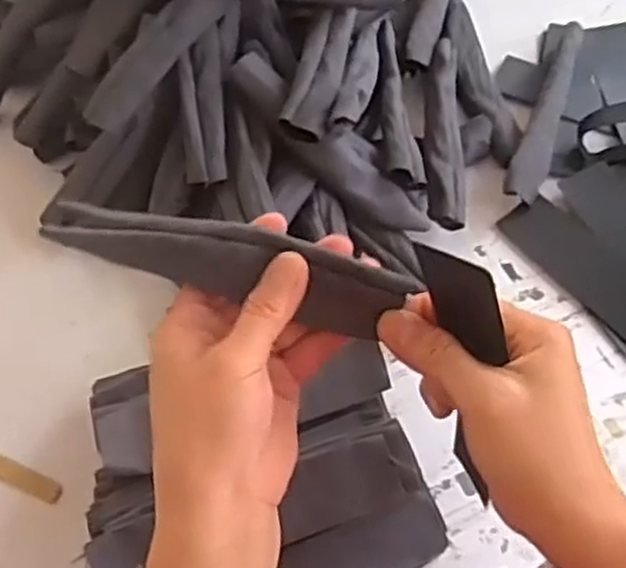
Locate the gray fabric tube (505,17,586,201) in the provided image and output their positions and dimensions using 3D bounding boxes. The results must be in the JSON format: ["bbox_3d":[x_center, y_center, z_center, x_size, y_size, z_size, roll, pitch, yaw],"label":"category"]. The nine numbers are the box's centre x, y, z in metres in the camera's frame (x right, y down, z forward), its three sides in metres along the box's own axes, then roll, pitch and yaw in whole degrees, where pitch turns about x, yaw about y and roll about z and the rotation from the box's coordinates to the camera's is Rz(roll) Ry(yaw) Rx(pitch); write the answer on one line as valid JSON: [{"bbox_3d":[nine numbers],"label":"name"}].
[{"bbox_3d":[0.197,-0.145,0.676,0.026,0.027,0.186,19,65,12],"label":"gray fabric tube"}]

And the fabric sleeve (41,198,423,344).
[{"bbox_3d":[-0.043,-0.010,0.383,0.178,0.026,0.029,14,64,7],"label":"fabric sleeve"}]

